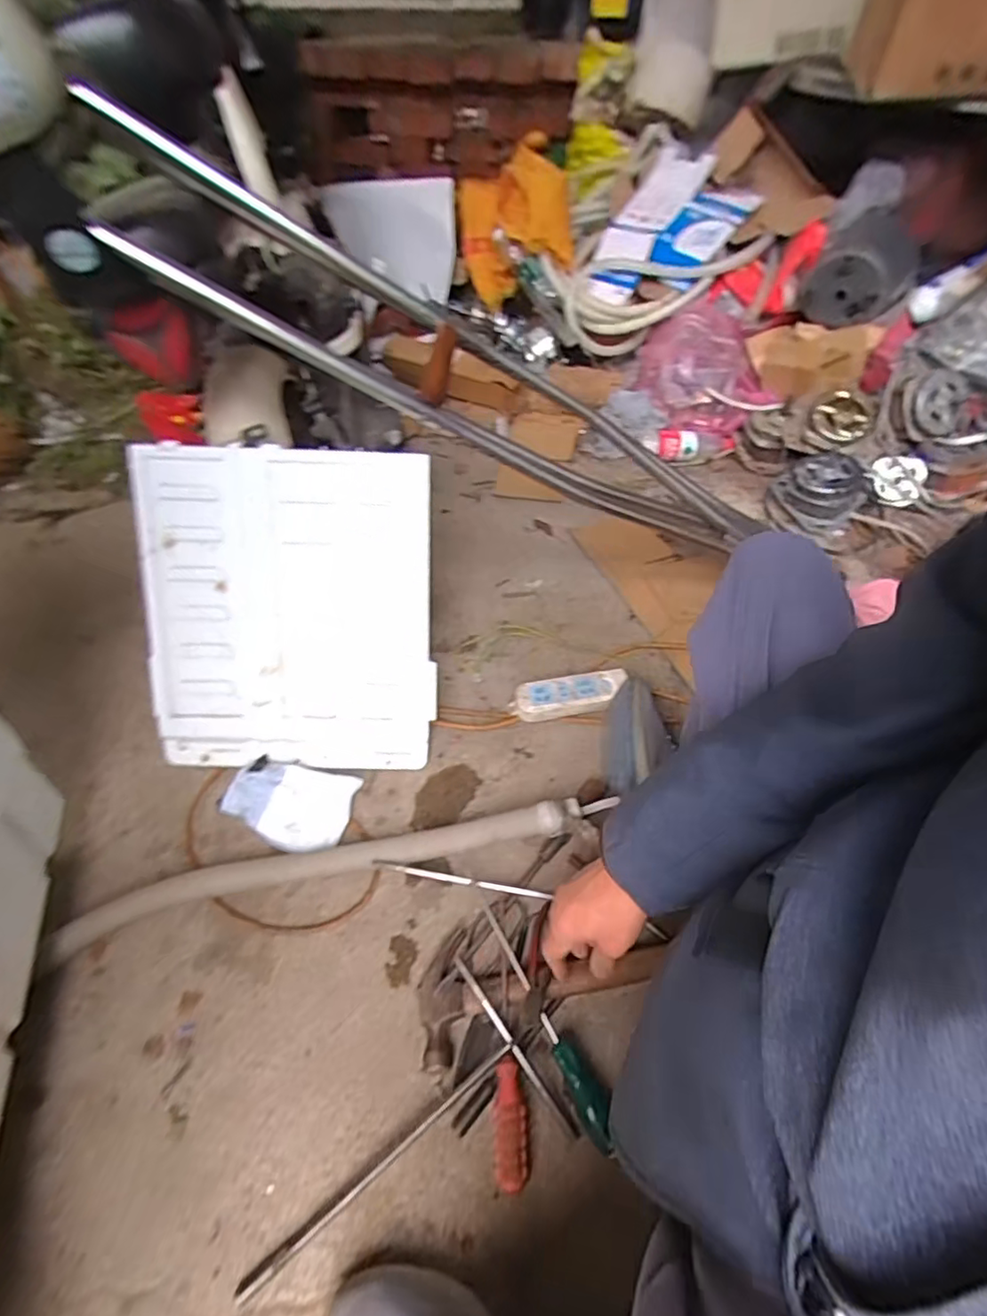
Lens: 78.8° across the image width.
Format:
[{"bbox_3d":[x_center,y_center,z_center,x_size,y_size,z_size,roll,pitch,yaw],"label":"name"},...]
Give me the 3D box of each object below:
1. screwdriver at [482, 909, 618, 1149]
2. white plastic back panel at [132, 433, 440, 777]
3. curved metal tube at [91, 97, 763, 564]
[{"bbox_3d":[0.053,0.363,0.613,0.030,0.031,0.241,-22,51,-19],"label":"screwdriver"},{"bbox_3d":[-0.260,-0.054,0.774,0.351,0.407,0.027,1,14,-5],"label":"white plastic back panel"},{"bbox_3d":[-0.004,-0.311,0.705,0.831,0.033,0.162,20,68,-27],"label":"curved metal tube"}]

